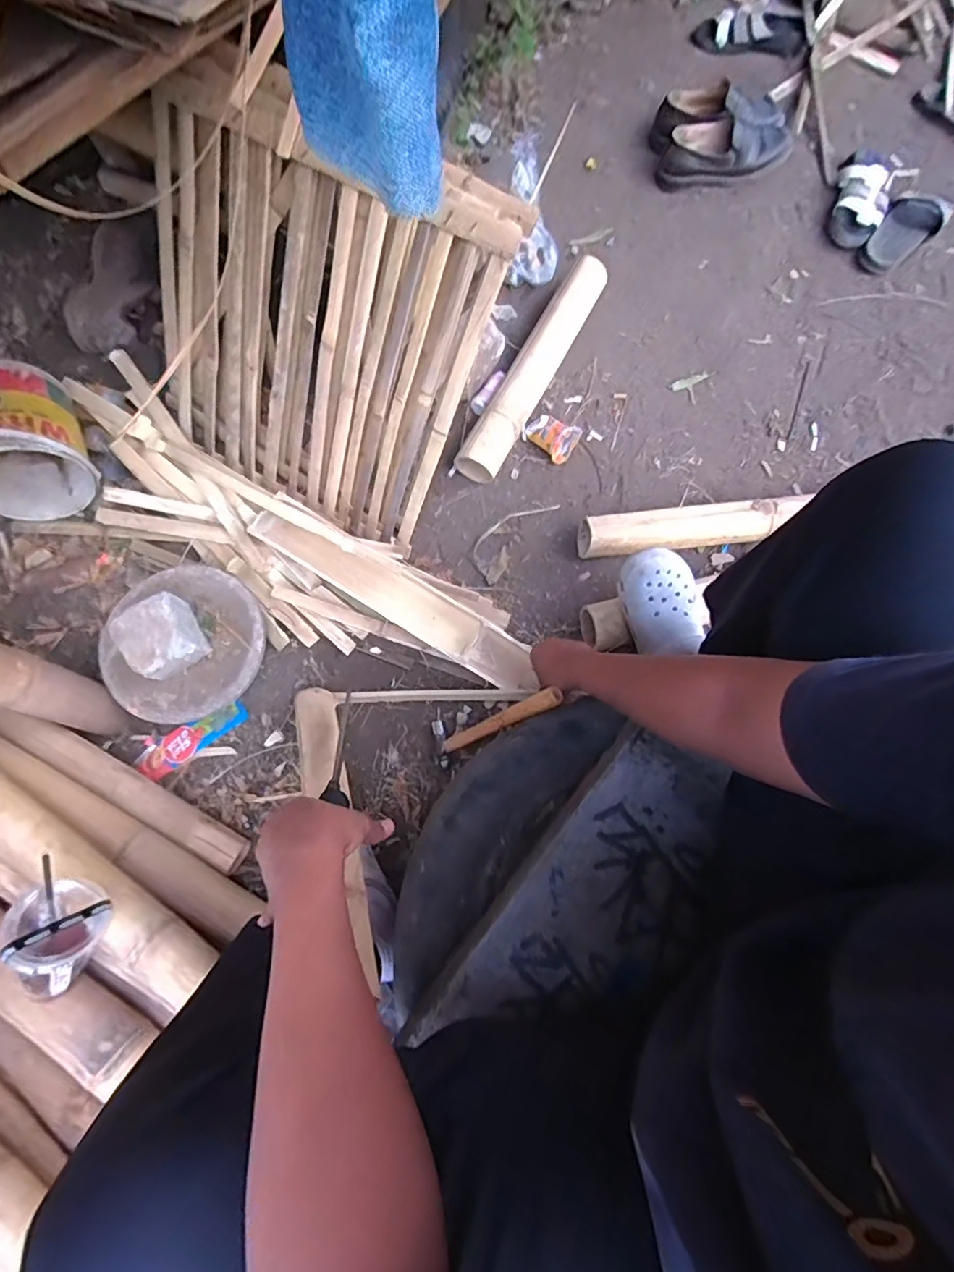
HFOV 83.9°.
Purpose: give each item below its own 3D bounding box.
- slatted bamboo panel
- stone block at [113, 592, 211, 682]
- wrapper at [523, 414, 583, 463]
[{"bbox_3d":[-0.260,-0.442,0.779,0.525,0.519,0.048,31,42,2],"label":"slatted bamboo panel"},{"bbox_3d":[-0.486,0.002,0.815,0.098,0.069,0.103,-36,74,-12],"label":"stone block"},{"bbox_3d":[0.139,-0.380,0.987,0.058,0.055,0.100,-42,75,-14],"label":"wrapper"}]

